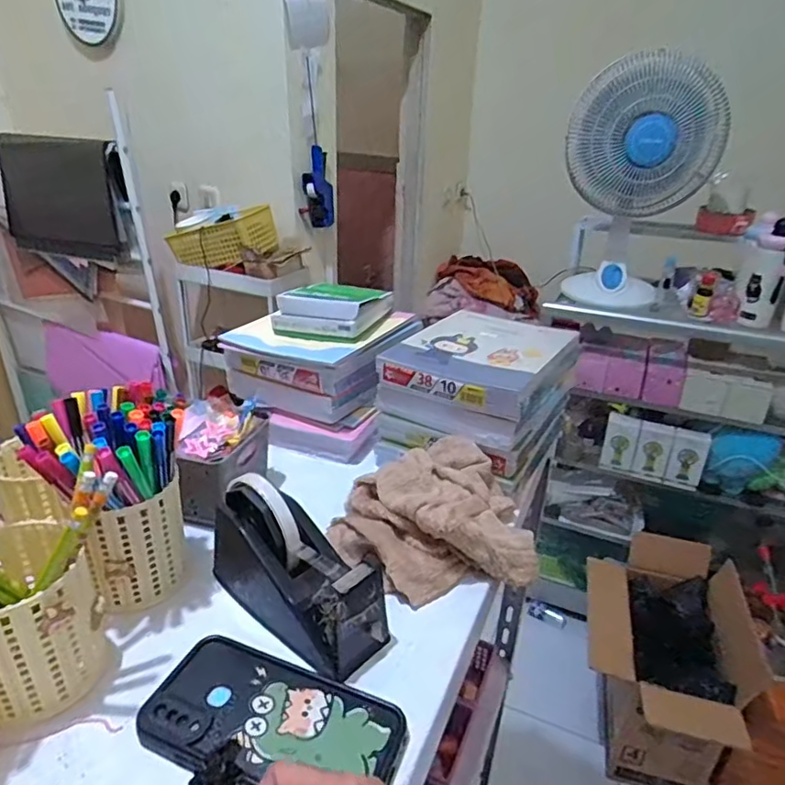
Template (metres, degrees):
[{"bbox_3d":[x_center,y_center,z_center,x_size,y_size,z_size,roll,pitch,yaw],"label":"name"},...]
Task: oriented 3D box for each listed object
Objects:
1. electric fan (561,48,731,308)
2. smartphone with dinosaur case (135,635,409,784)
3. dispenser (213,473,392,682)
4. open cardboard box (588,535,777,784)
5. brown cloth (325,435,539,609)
[{"bbox_3d":[0.563,-0.466,1.334,0.308,0.535,0.219,18,30,30],"label":"electric fan"},{"bbox_3d":[-0.077,0.210,0.364,0.162,0.007,0.080,11,27,18],"label":"smartphone with dinosaur case"},{"bbox_3d":[-0.073,0.129,0.434,0.153,0.101,0.059,23,33,37],"label":"dispenser"},{"bbox_3d":[0.675,0.682,1.408,0.388,0.405,0.483,9,27,15],"label":"open cardboard box"},{"bbox_3d":[0.036,0.109,0.523,0.176,0.069,0.139,-7,27,-17],"label":"brown cloth"}]

